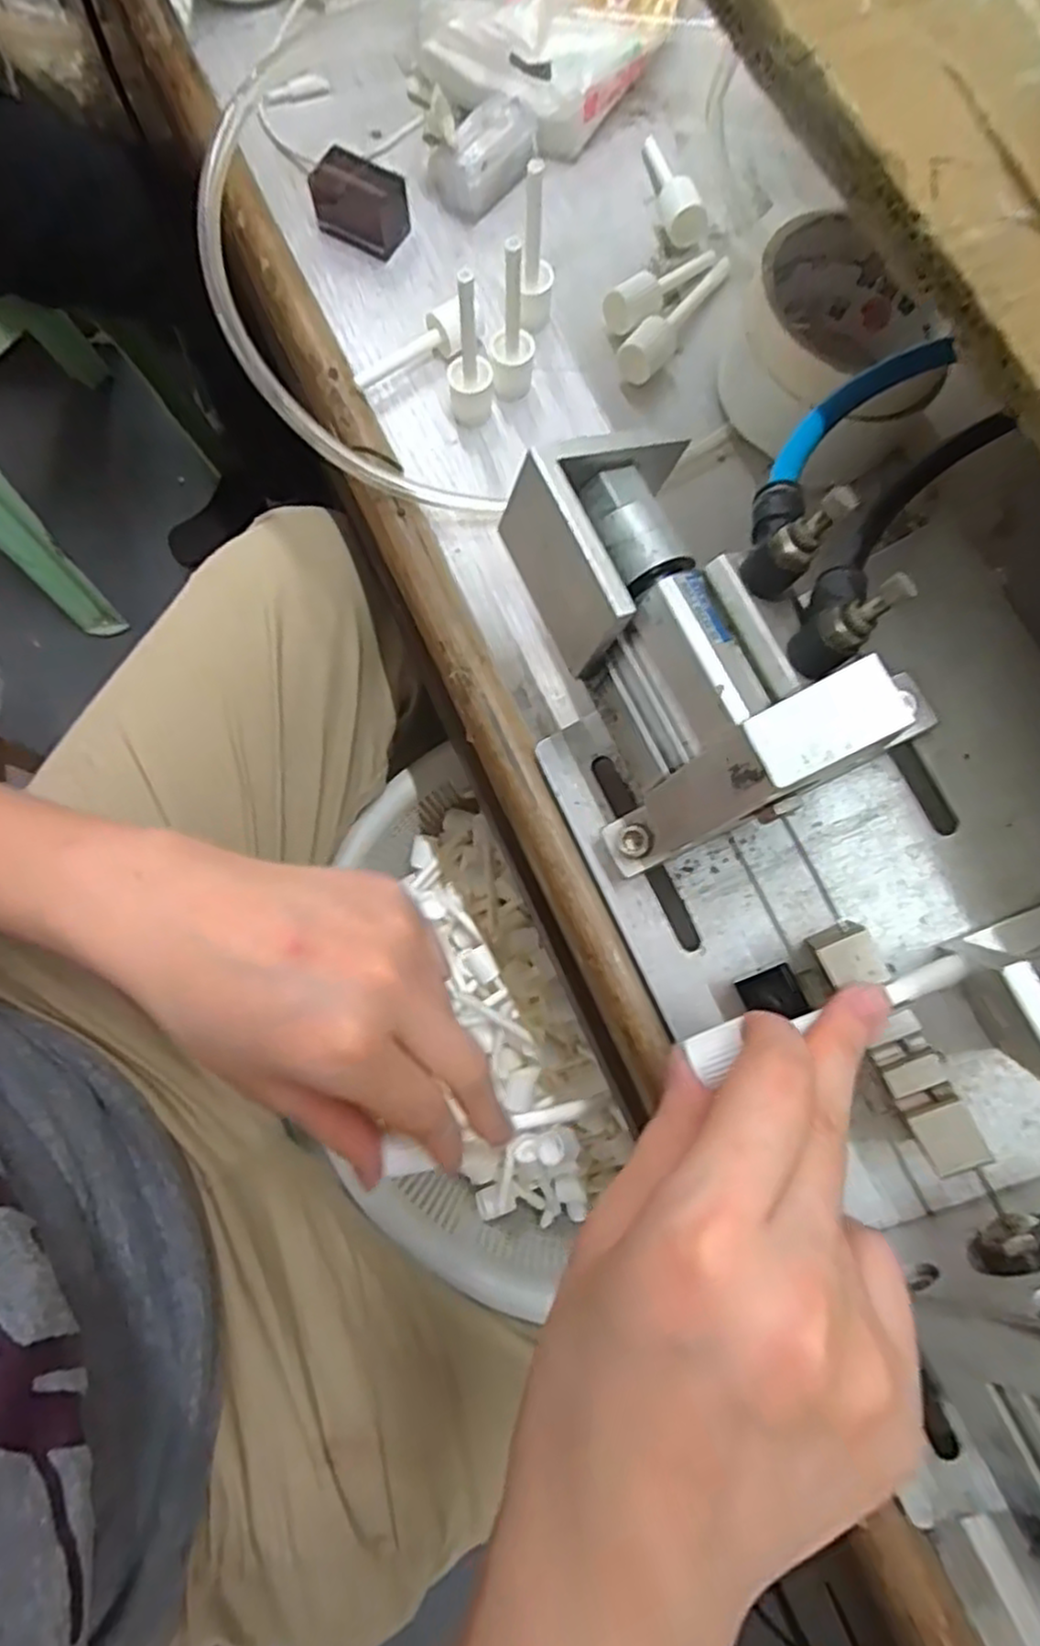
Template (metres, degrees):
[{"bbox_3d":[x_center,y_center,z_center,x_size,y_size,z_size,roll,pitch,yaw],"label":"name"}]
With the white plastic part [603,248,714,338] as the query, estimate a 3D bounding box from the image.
[{"bbox_3d":[0.065,-0.242,0.330,0.021,0.015,0.069,44,68,8],"label":"white plastic part"}]

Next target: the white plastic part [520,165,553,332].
[{"bbox_3d":[0.007,-0.239,0.304,0.013,0.062,0.016,3,78,1],"label":"white plastic part"}]

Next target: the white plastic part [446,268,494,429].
[{"bbox_3d":[-0.021,-0.192,0.295,0.019,0.063,0.017,-6,78,-1],"label":"white plastic part"}]

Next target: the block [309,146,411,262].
[{"bbox_3d":[-0.074,-0.287,0.335,0.040,0.022,0.026,33,80,7],"label":"block"}]

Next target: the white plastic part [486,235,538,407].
[{"bbox_3d":[-0.003,-0.203,0.298,0.019,0.061,0.018,-2,78,0],"label":"white plastic part"}]

